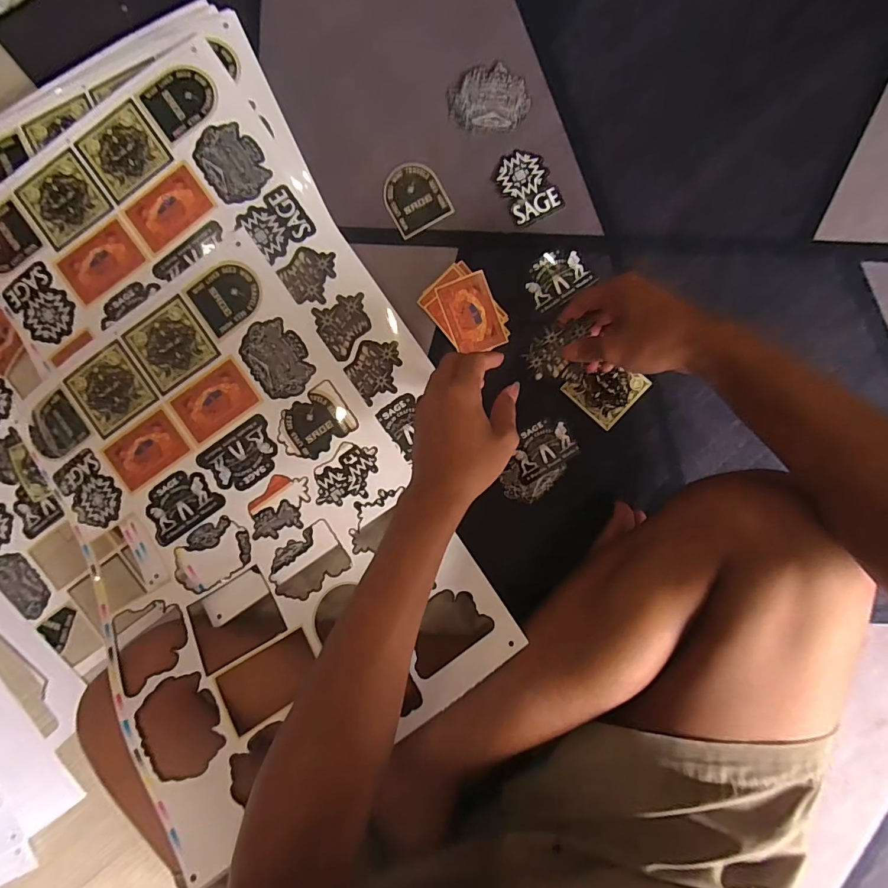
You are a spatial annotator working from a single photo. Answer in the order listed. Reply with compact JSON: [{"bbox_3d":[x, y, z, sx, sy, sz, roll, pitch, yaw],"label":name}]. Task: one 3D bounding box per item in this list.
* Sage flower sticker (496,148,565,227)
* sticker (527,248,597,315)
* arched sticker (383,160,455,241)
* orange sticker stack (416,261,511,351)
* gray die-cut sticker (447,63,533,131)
[{"bbox_3d":[0.087,-0.269,0.453,0.054,0.004,0.072,-25,91,2],"label":"Sage flower sticker"},{"bbox_3d":[0.118,-0.175,0.456,0.065,0.004,0.052,-28,91,3],"label":"sticker"},{"bbox_3d":[-0.032,-0.260,0.459,0.060,0.004,0.067,-28,91,3],"label":"arched sticker"},{"bbox_3d":[0.025,-0.138,0.458,0.067,0.004,0.093,-37,90,3],"label":"orange sticker stack"},{"bbox_3d":[0.047,-0.358,0.452,0.082,0.004,0.062,1,92,2],"label":"gray die-cut sticker"}]

